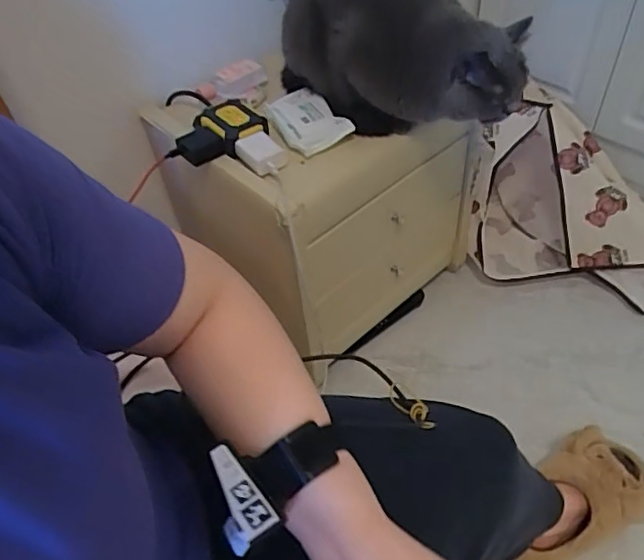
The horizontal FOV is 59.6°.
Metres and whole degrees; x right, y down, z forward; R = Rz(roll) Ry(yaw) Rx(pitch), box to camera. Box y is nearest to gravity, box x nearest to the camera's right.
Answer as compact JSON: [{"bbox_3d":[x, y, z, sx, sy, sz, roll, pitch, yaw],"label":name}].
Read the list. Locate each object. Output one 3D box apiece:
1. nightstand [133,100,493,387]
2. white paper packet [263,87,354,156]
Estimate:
[{"bbox_3d":[-0.014,-0.134,1.135,0.426,0.493,0.480,33,60,30],"label":"nightstand"},{"bbox_3d":[-0.030,-0.258,0.900,0.095,0.021,0.163,-26,51,-16],"label":"white paper packet"}]

